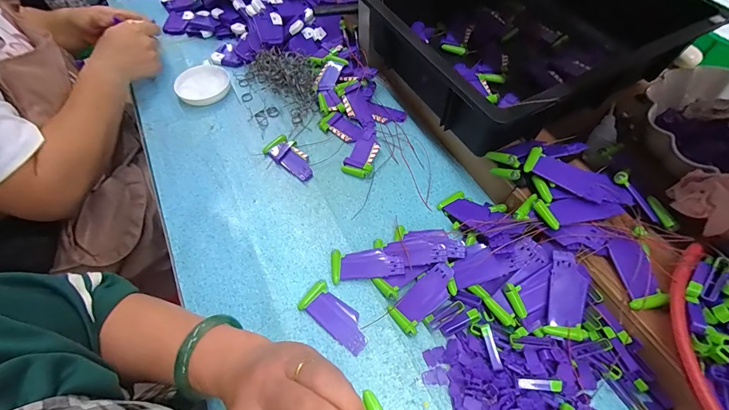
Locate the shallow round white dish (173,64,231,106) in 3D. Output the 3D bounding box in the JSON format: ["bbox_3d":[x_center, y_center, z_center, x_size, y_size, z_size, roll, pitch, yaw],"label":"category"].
[{"bbox_3d":[-0.286,-0.215,0.603,0.088,0.022,0.089,0,58,0],"label":"shallow round white dish"}]

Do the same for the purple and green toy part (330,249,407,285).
[{"bbox_3d":[0.003,0.073,0.424,0.087,0.018,0.039,-4,58,-3],"label":"purple and green toy part"}]

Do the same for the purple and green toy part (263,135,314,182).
[{"bbox_3d":[-0.111,-0.072,0.518,0.093,0.012,0.041,36,64,20],"label":"purple and green toy part"}]

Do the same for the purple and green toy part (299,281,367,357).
[{"bbox_3d":[-0.032,0.129,0.393,0.089,0.012,0.038,36,64,20],"label":"purple and green toy part"}]

